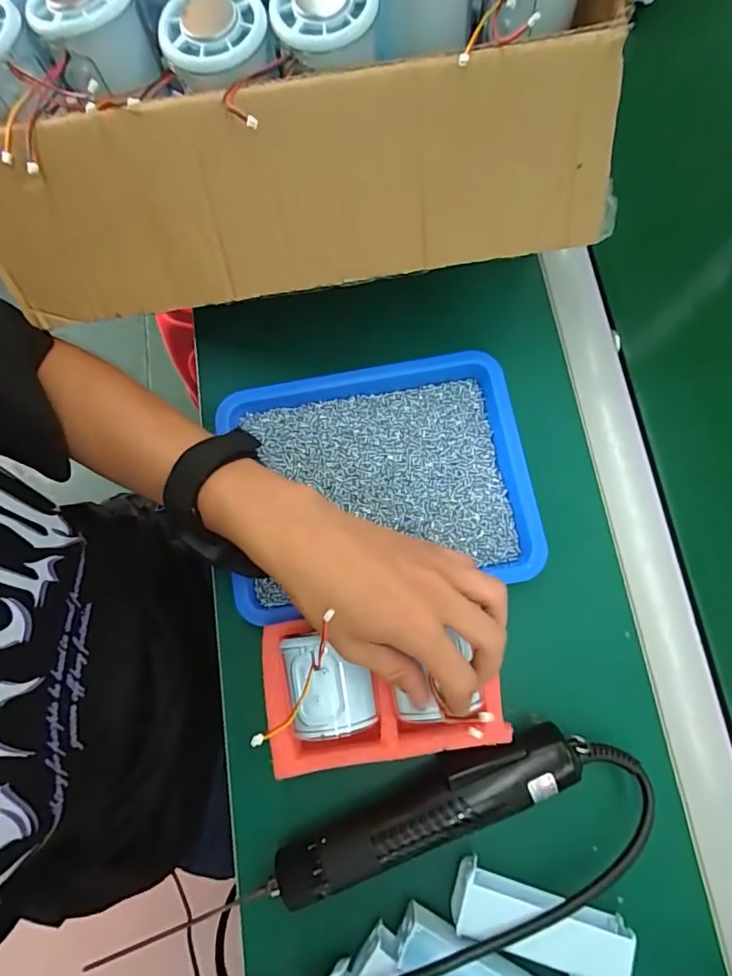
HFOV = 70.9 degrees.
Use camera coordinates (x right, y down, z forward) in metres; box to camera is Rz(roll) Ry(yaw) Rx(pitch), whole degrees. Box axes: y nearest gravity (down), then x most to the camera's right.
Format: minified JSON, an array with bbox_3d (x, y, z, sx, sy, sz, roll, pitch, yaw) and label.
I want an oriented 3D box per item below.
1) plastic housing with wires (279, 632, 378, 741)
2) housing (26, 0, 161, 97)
[{"bbox_3d":[-0.022,0.117,0.308,0.048,0.034,0.058,-10,76,-1],"label":"plastic housing with wires"},{"bbox_3d":[-0.147,-0.248,0.282,0.051,0.038,0.053,0,77,2],"label":"housing"}]

